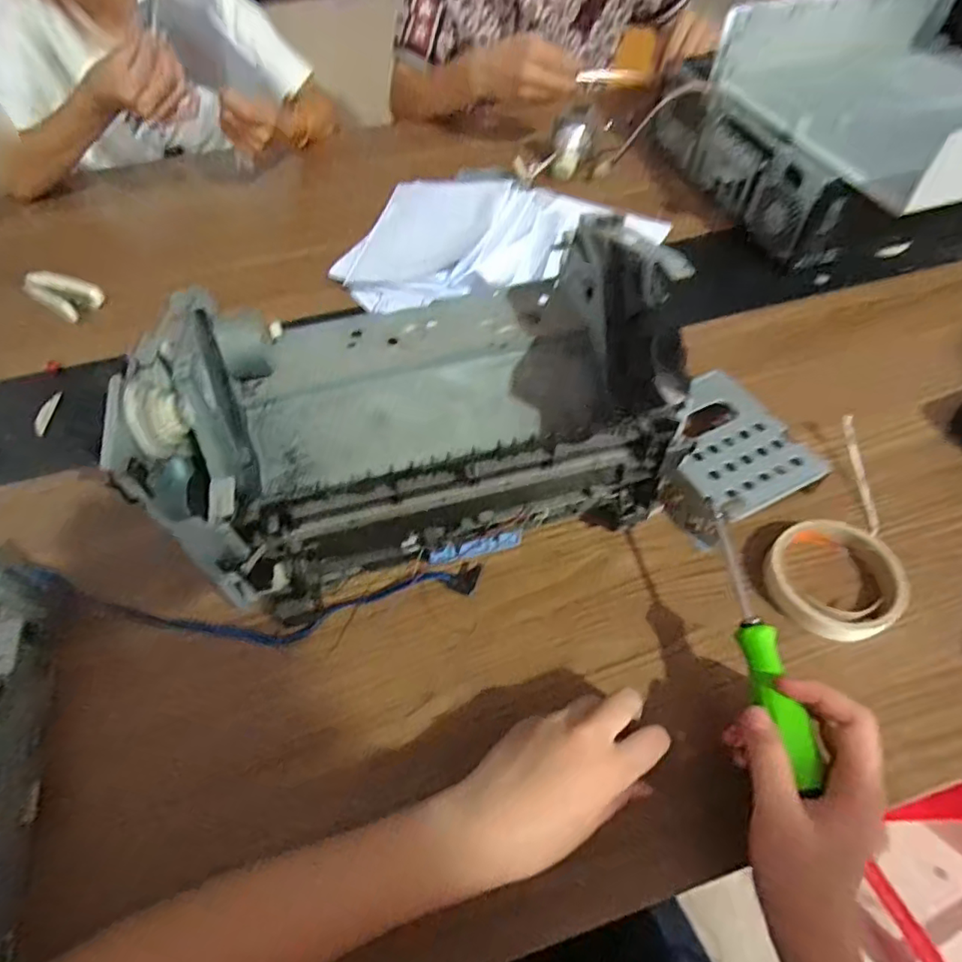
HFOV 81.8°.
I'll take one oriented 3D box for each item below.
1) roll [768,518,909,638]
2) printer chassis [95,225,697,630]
[{"bbox_3d":[0.250,0.068,0.395,0.086,0.019,0.085,-1,55,1],"label":"roll"},{"bbox_3d":[-0.043,-0.062,0.400,0.309,0.188,0.219,-14,56,-8],"label":"printer chassis"}]

